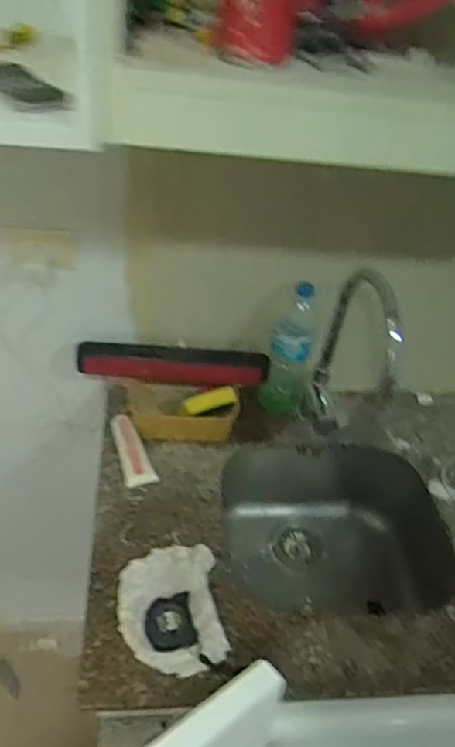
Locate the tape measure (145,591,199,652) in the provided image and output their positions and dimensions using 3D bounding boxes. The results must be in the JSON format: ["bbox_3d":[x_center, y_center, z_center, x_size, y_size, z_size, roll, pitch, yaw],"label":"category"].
[{"bbox_3d":[-0.078,0.333,0.809,0.064,0.029,0.078,-7,42,-17],"label":"tape measure"}]

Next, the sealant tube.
[{"bbox_3d":[-0.166,0.133,1.052,0.052,0.033,0.165,-8,43,-18],"label":"sealant tube"}]

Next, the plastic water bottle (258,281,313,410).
[{"bbox_3d":[0.122,-0.042,1.113,0.089,0.252,0.073,11,40,4],"label":"plastic water bottle"}]

